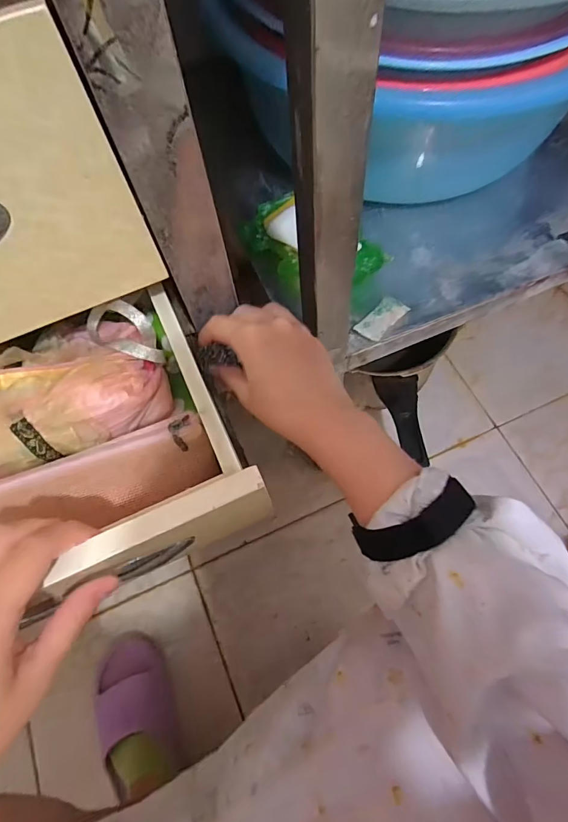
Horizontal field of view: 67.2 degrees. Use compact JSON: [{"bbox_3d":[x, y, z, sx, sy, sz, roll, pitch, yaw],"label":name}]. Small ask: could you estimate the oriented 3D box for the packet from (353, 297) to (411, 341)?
[{"bbox_3d":[0.094,-0.089,0.412,0.026,0.007,0.052,43,72,7],"label":"packet"}]

